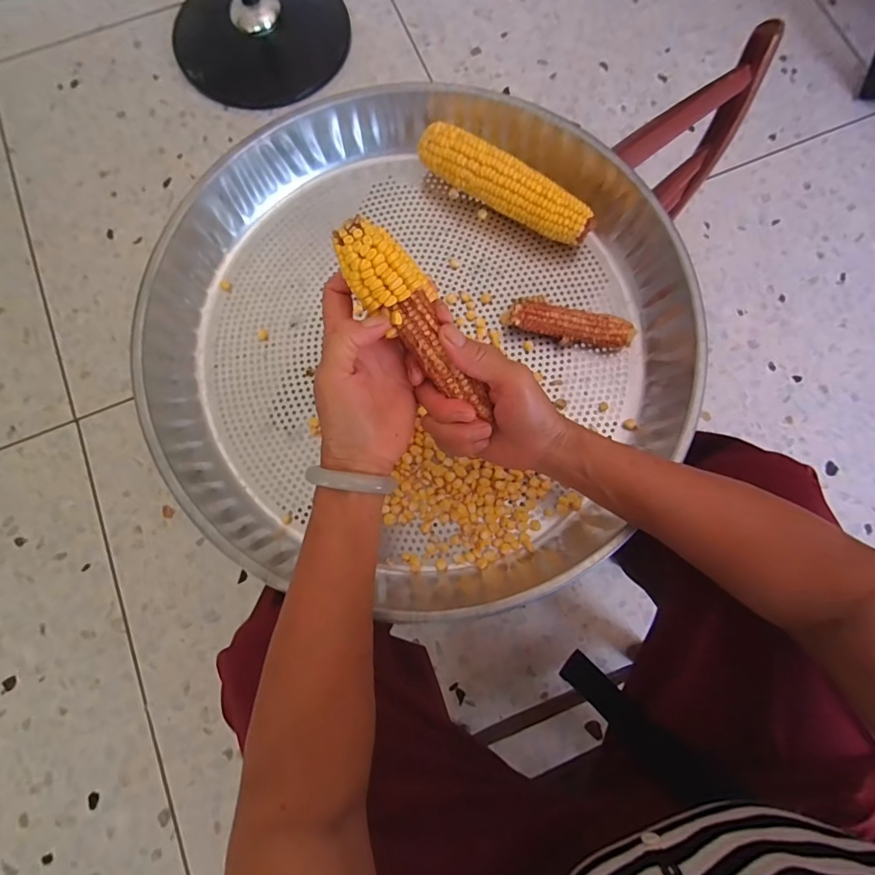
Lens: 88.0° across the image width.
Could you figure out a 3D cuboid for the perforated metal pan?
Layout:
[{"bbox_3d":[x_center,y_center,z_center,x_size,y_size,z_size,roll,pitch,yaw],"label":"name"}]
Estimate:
[{"bbox_3d":[-0.016,-0.100,0.434,0.492,0.063,0.480,11,79,1],"label":"perforated metal pan"}]

